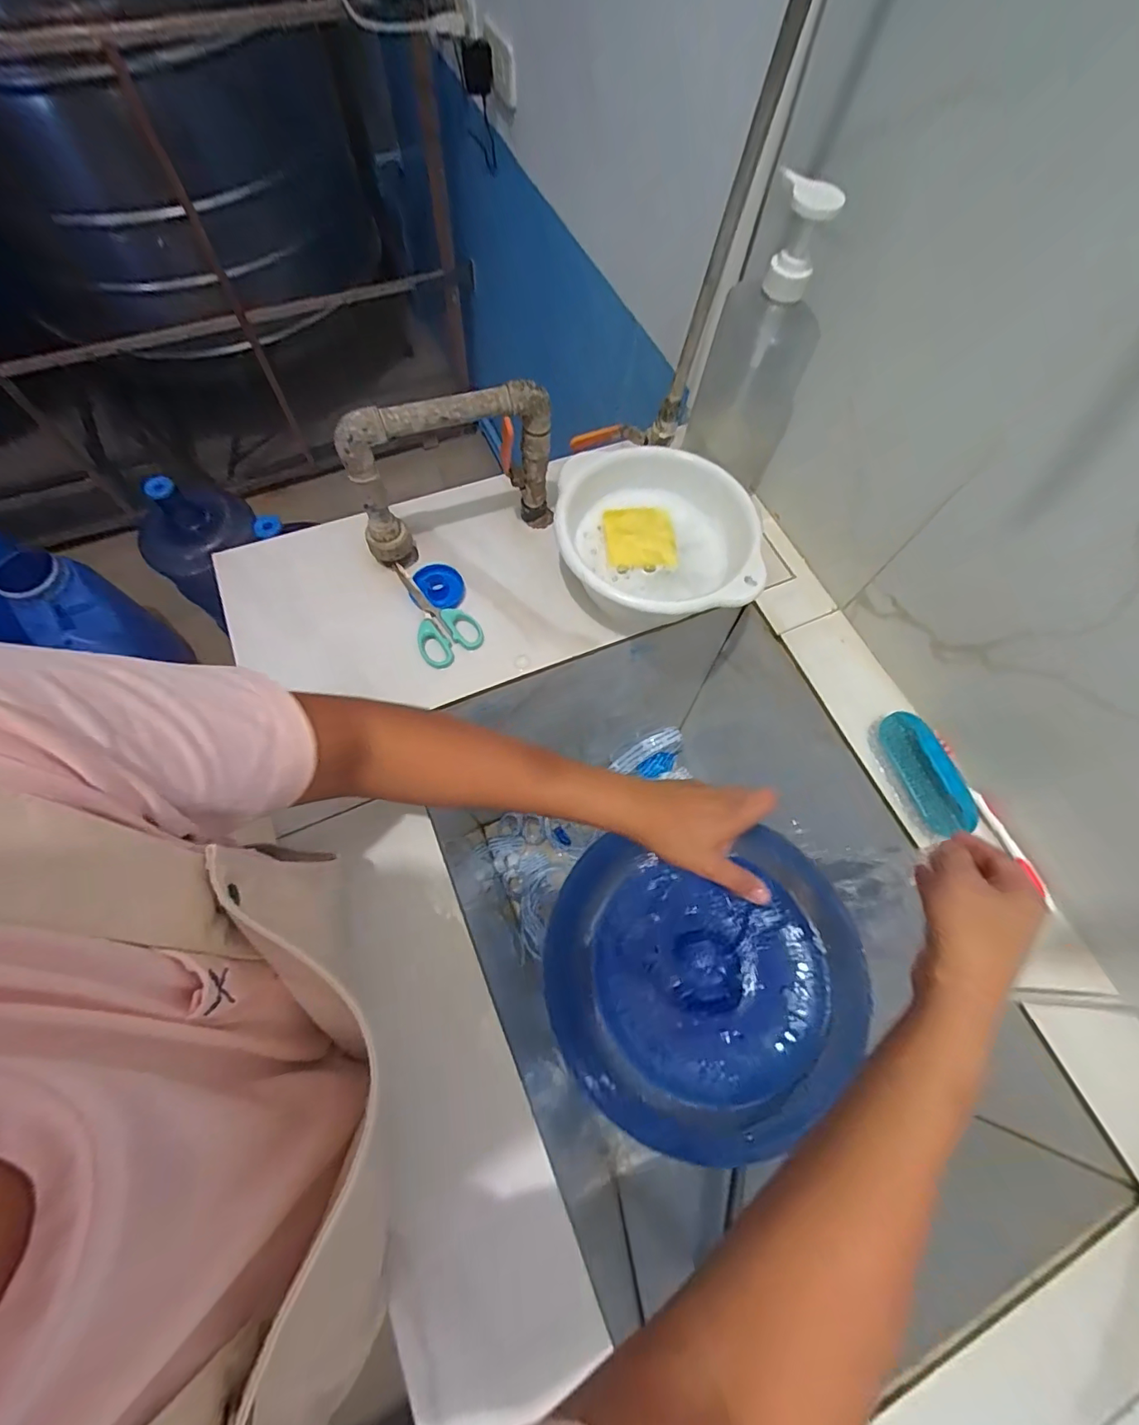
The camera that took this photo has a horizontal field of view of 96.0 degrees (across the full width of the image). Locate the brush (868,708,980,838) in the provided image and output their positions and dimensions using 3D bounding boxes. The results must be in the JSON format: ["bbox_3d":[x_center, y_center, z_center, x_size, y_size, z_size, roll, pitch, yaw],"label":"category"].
[{"bbox_3d":[0.336,0.057,0.488,0.043,0.035,0.121,-13,69,-8],"label":"brush"}]

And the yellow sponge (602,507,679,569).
[{"bbox_3d":[0.077,-0.192,0.563,0.076,0.012,0.072,-3,68,-4],"label":"yellow sponge"}]

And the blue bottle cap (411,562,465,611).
[{"bbox_3d":[-0.142,-0.134,0.561,0.052,0.020,0.053,6,68,0],"label":"blue bottle cap"}]

